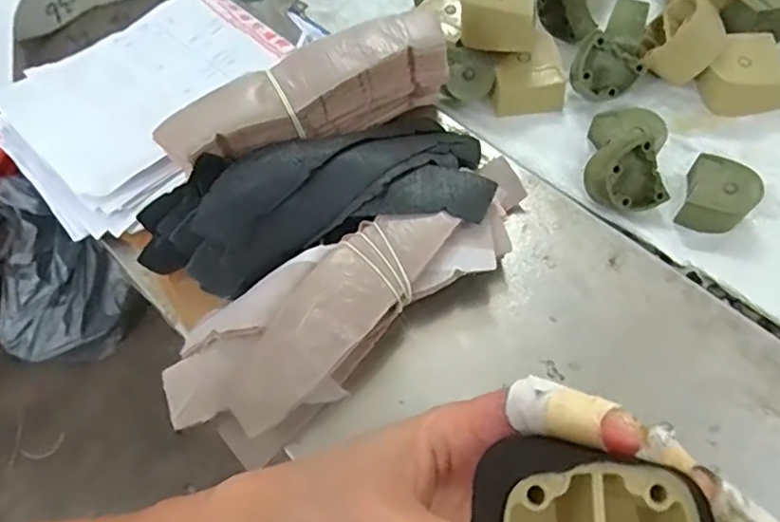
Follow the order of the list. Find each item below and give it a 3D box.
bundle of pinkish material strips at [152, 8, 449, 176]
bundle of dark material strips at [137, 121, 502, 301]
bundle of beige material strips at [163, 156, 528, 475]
[{"bbox_3d":[-0.049,-0.096,0.387,0.184,0.070,0.041,-30,63,-15],"label":"bundle of pinkish material strips"},{"bbox_3d":[-0.045,-0.044,0.369,0.215,0.050,0.098,-14,60,-6],"label":"bundle of dark material strips"},{"bbox_3d":[-0.014,0.011,0.345,0.237,0.034,0.084,-38,65,-19],"label":"bundle of beige material strips"}]

